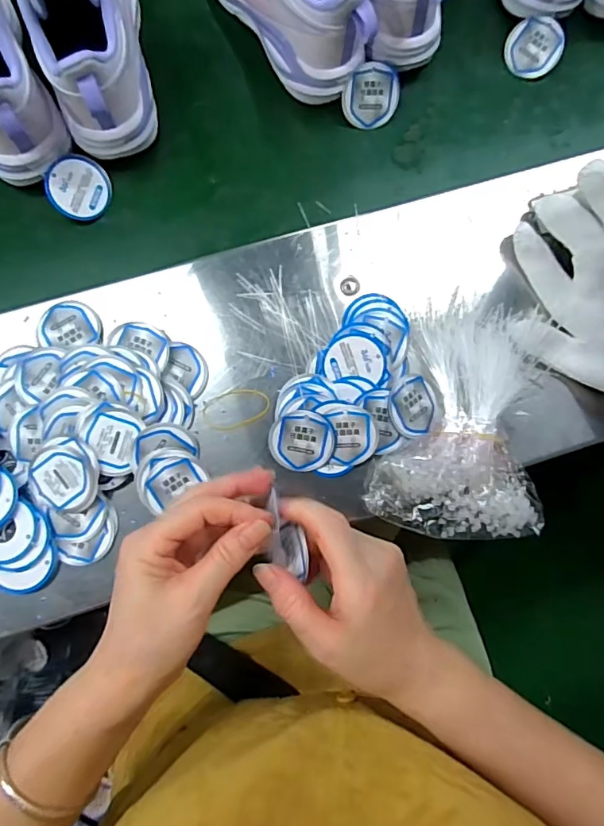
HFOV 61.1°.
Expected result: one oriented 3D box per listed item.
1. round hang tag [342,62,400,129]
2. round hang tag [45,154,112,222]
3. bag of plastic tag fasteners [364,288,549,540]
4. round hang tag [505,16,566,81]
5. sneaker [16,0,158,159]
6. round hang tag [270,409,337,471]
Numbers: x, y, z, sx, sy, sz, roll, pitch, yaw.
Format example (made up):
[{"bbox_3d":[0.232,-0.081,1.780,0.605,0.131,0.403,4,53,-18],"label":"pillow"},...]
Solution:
[{"bbox_3d":[0.059,-0.275,0.444,0.050,0.048,0.004,3,38,-18],"label":"round hang tag"},{"bbox_3d":[-0.186,-0.188,0.428,0.049,0.004,0.050,-7,103,-30],"label":"round hang tag"},{"bbox_3d":[0.132,0.001,0.399,0.125,0.024,0.189,14,80,-2],"label":"bag of plastic tag fasteners"},{"bbox_3d":[0.213,-0.335,0.469,0.049,0.004,0.047,3,105,11],"label":"round hang tag"},{"bbox_3d":[-0.169,-0.314,0.395,0.080,0.110,0.202,-10,85,-5],"label":"sneaker"},{"bbox_3d":[0.000,0.021,0.392,0.049,0.007,0.048,1,109,3],"label":"round hang tag"}]

